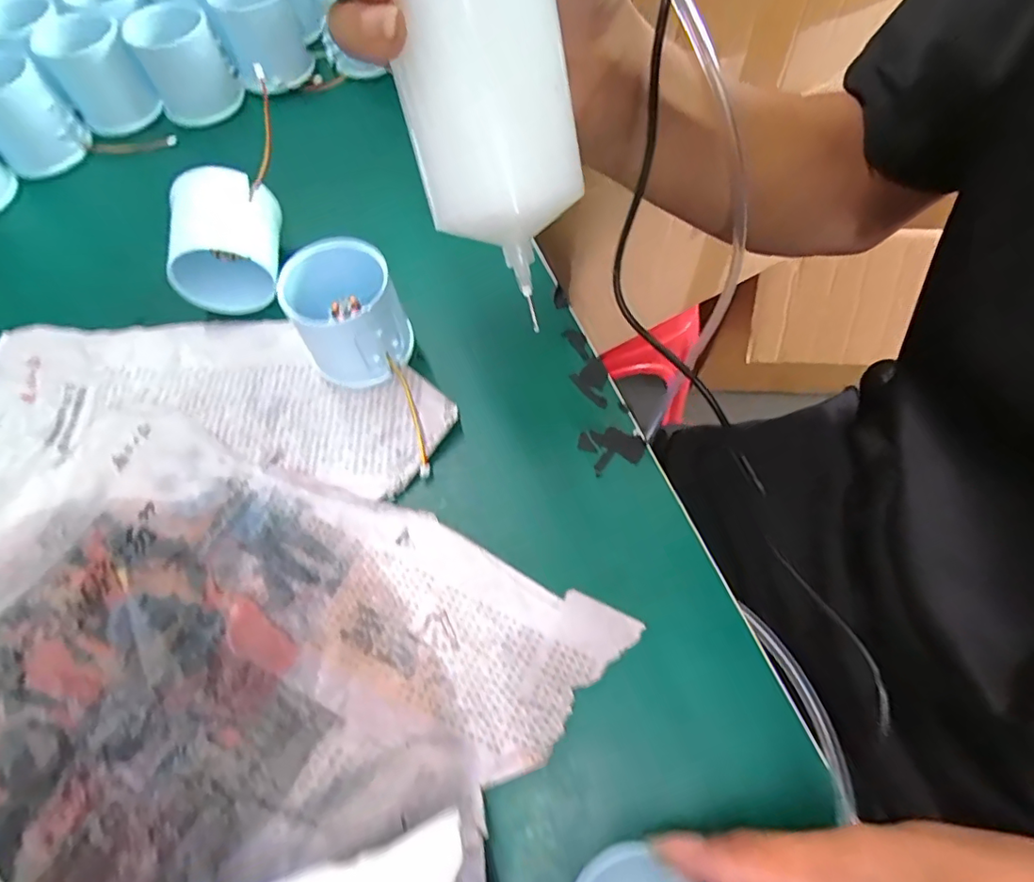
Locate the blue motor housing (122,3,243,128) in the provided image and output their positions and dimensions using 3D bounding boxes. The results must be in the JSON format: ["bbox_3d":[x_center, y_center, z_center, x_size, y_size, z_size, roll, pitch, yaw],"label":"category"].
[{"bbox_3d":[-0.227,-0.257,0.381,0.054,0.061,0.055,-29,66,-10],"label":"blue motor housing"}]

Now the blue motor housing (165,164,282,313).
[{"bbox_3d":[-0.159,-0.105,0.301,0.056,0.051,0.050,-11,64,-1],"label":"blue motor housing"}]

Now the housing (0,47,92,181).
[{"bbox_3d":[-0.327,-0.218,0.362,0.053,0.056,0.057,-34,68,-15],"label":"housing"}]

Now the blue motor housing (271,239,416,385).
[{"bbox_3d":[-0.084,-0.062,0.275,0.049,0.056,0.049,-28,66,-9],"label":"blue motor housing"}]

